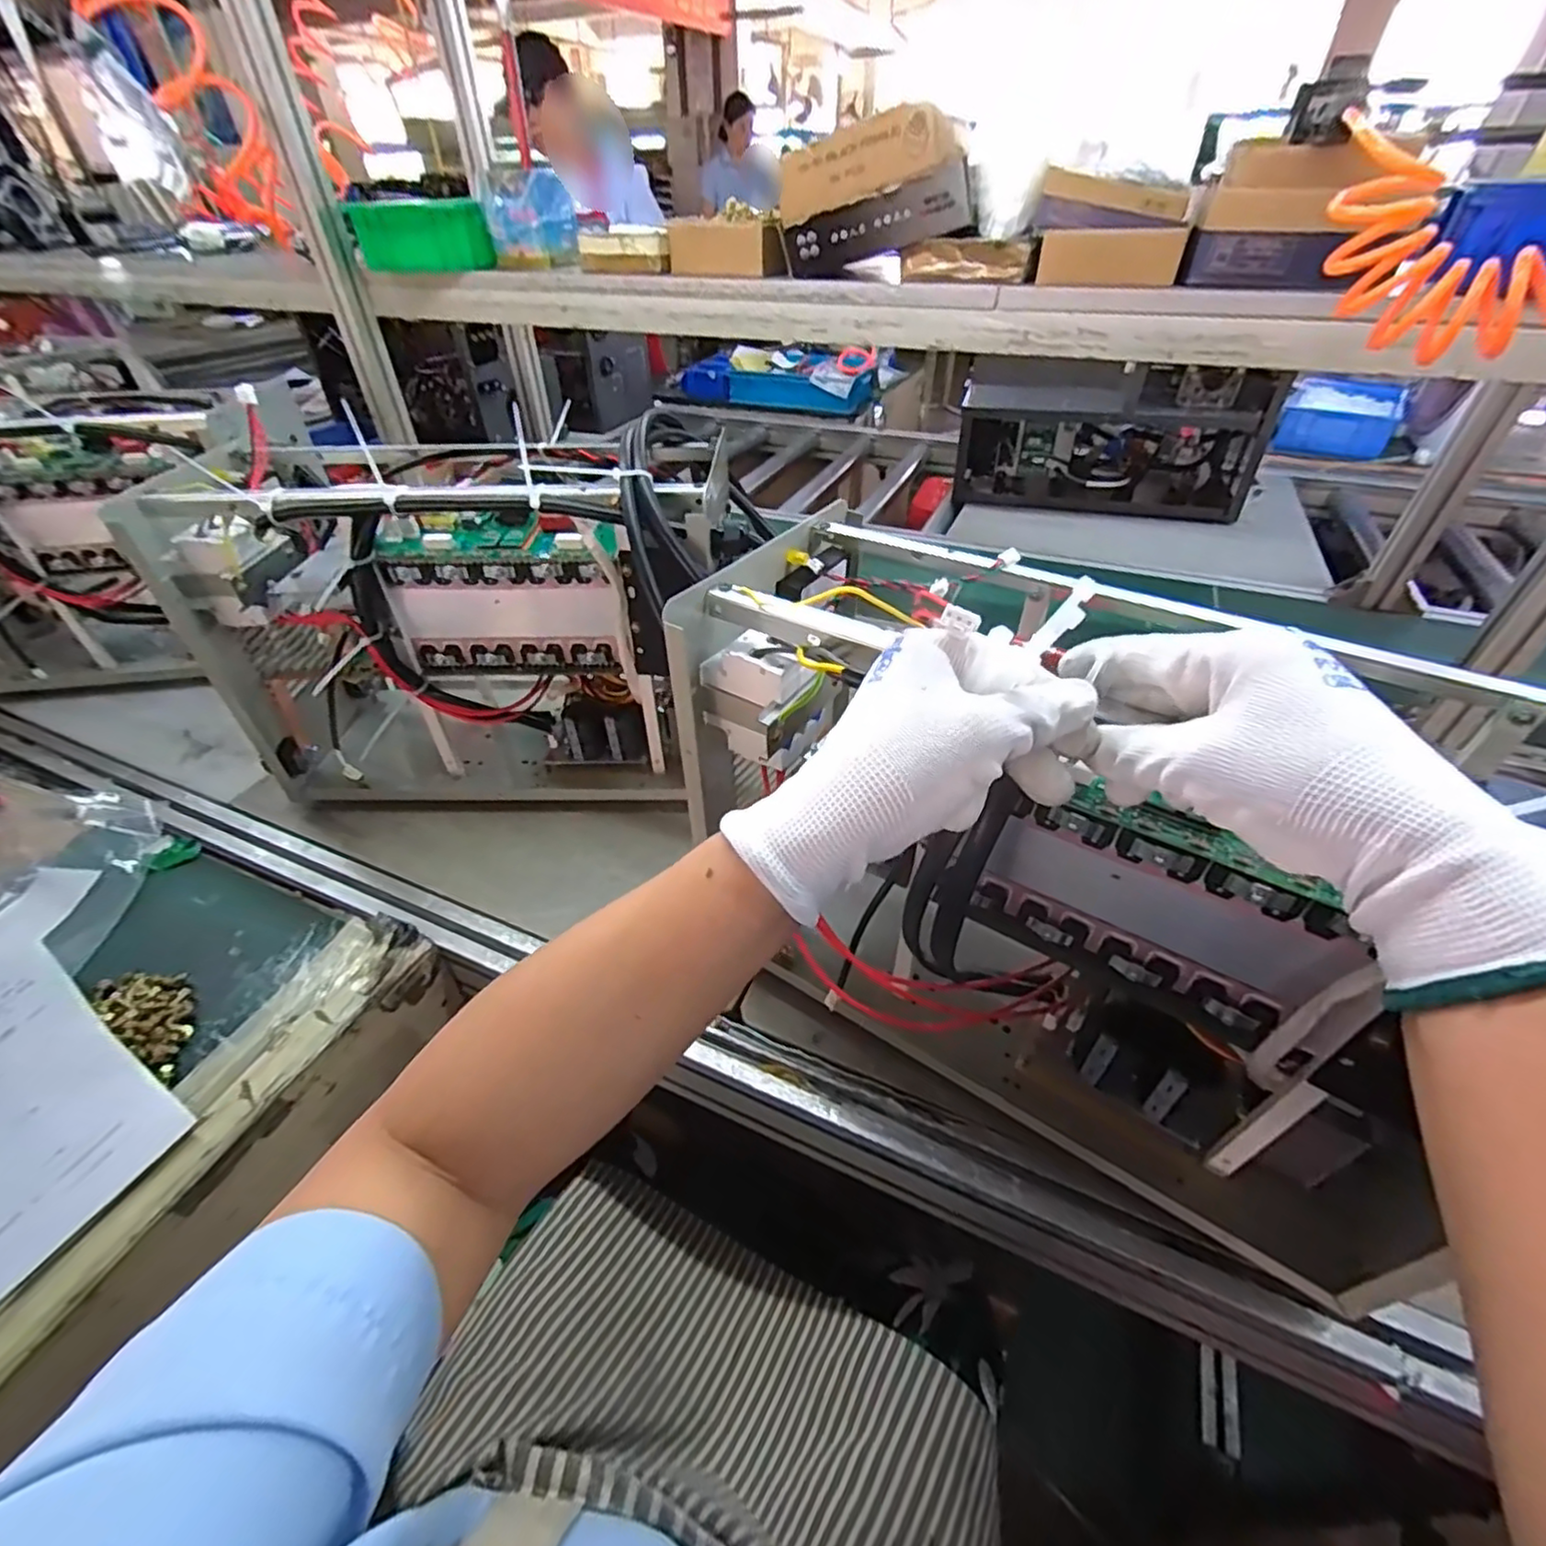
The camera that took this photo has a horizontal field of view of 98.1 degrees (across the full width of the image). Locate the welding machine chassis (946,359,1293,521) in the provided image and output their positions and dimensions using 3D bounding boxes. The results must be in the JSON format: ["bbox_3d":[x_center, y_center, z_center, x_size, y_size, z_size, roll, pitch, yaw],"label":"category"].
[{"bbox_3d":[0.621,-0.640,1.258,0.509,0.221,0.183,16,44,18],"label":"welding machine chassis"}]

